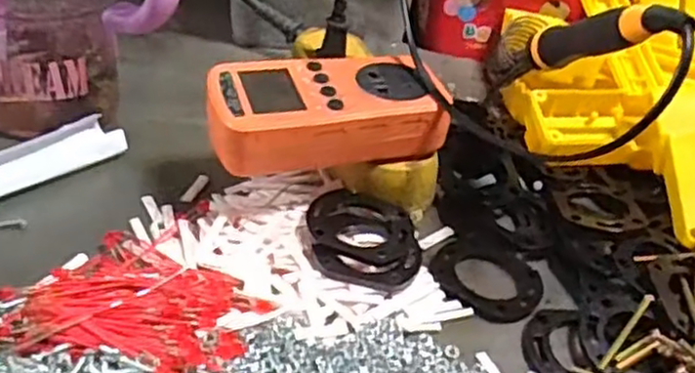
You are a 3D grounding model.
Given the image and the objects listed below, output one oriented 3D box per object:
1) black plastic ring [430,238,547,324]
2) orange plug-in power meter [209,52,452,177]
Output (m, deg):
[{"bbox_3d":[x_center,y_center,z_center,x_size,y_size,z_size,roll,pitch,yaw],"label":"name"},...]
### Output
[{"bbox_3d":[0.075,0.047,0.383,0.057,0.004,0.052,4,38,-3],"label":"black plastic ring"},{"bbox_3d":[-0.011,-0.041,0.395,0.127,0.029,0.068,-5,39,-16],"label":"orange plug-in power meter"}]

